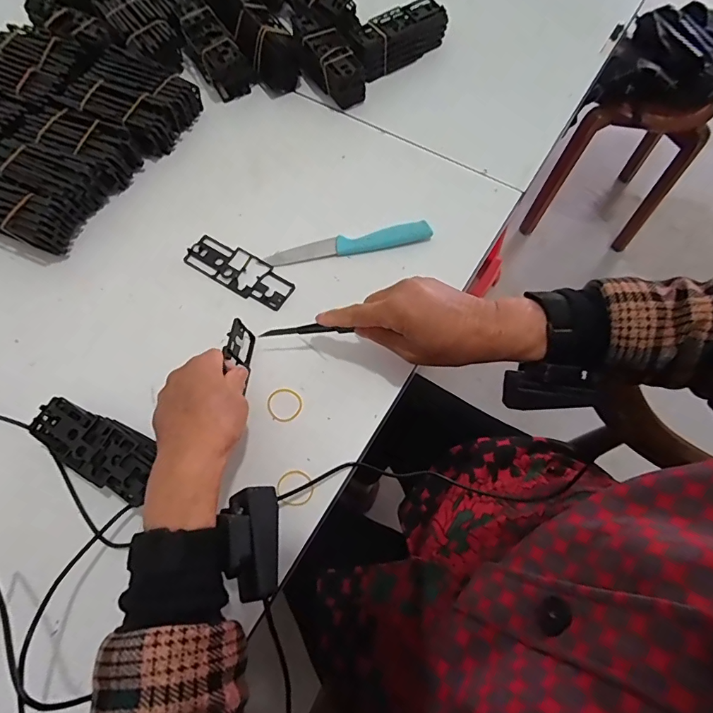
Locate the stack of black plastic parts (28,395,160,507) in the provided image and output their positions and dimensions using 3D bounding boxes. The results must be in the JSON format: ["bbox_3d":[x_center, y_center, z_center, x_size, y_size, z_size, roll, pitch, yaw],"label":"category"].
[{"bbox_3d":[-0.218,0.079,0.389,0.118,0.035,0.048,24,71,11],"label":"stack of black plastic parts"}]

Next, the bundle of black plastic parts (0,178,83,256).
[{"bbox_3d":[-0.366,-0.151,0.480,0.135,0.046,0.054,21,71,10],"label":"bundle of black plastic parts"}]

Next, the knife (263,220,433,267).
[{"bbox_3d":[-0.007,-0.118,0.475,0.171,0.009,0.022,-9,68,-2],"label":"knife"}]

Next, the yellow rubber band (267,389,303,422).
[{"bbox_3d":[-0.067,0.044,0.415,0.032,0.004,0.031,-1,68,2],"label":"yellow rubber band"}]

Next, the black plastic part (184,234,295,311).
[{"bbox_3d":[-0.121,-0.089,0.468,0.120,0.004,0.044,30,72,13],"label":"black plastic part"}]

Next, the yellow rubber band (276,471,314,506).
[{"bbox_3d":[-0.053,0.113,0.388,0.031,0.004,0.029,0,60,0],"label":"yellow rubber band"}]

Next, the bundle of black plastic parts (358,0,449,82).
[{"bbox_3d":[0.048,-0.397,0.564,0.132,0.046,0.055,-34,71,-11],"label":"bundle of black plastic parts"}]

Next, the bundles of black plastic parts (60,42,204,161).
[{"bbox_3d":[-0.260,-0.298,0.533,0.123,0.044,0.104,30,72,13],"label":"bundles of black plastic parts"}]

